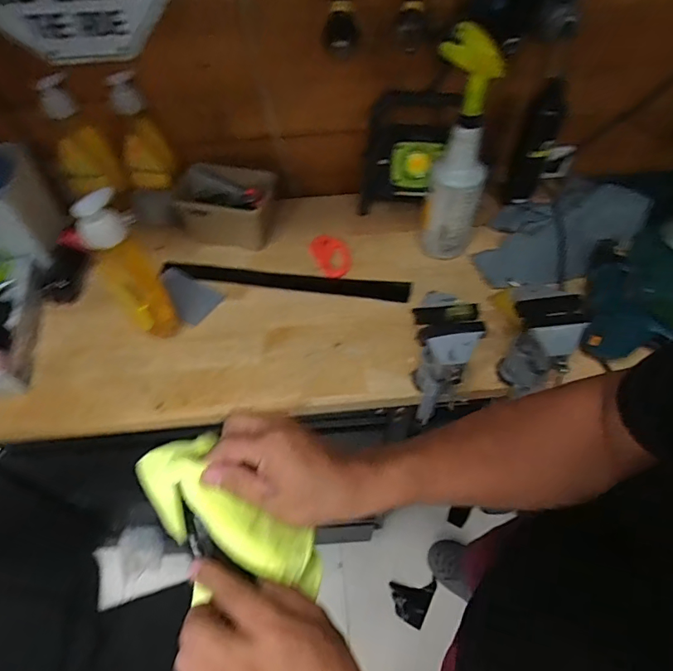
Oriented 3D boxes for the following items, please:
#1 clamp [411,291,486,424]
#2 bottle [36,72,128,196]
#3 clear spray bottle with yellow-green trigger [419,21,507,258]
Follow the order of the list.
[{"bbox_3d":[0.133,0.028,0.599,0.081,0.156,0.116,8,55,7],"label":"clamp"},{"bbox_3d":[-0.444,-0.333,0.803,0.087,0.190,0.060,-29,59,-18],"label":"bottle"},{"bbox_3d":[0.186,-0.271,0.704,0.095,0.335,0.108,12,56,10],"label":"clear spray bottle with yellow-green trigger"}]

